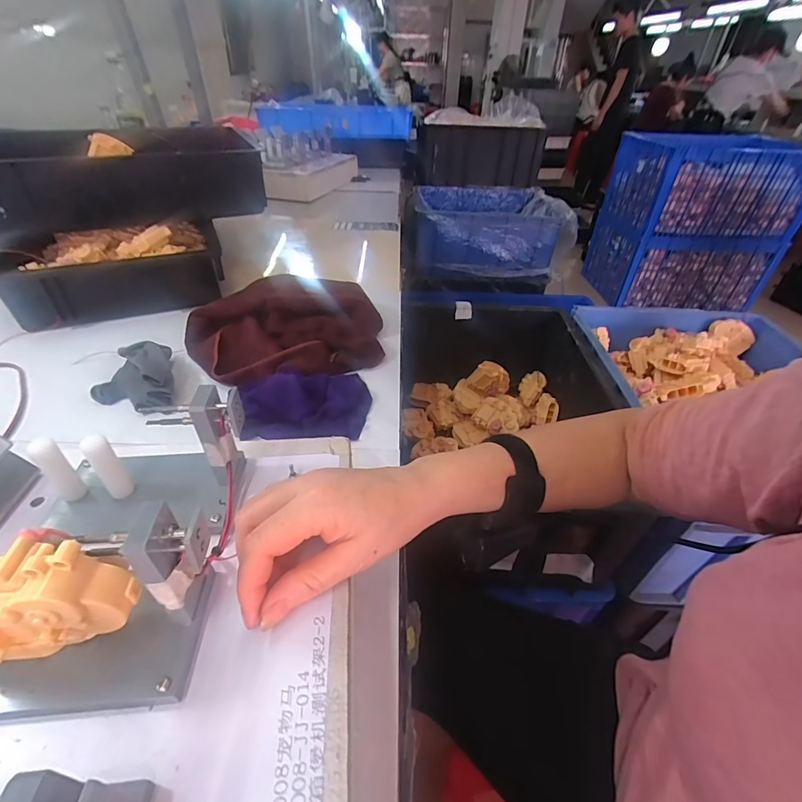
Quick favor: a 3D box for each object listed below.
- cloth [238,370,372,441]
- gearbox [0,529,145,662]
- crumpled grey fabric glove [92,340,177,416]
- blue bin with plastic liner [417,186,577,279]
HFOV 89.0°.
[{"bbox_3d":[-0.106,-0.006,0.475,0.135,0.045,0.132,7,40,4],"label":"cloth"},{"bbox_3d":[-0.174,0.085,0.184,0.096,0.041,0.049,5,40,3],"label":"gearbox"},{"bbox_3d":[-0.322,-0.028,0.490,0.088,0.048,0.122,-17,44,-23],"label":"crumpled grey fabric glove"},{"bbox_3d":[0.361,-0.722,1.683,0.597,0.195,0.539,1,39,-1],"label":"blue bin with plastic liner"}]

